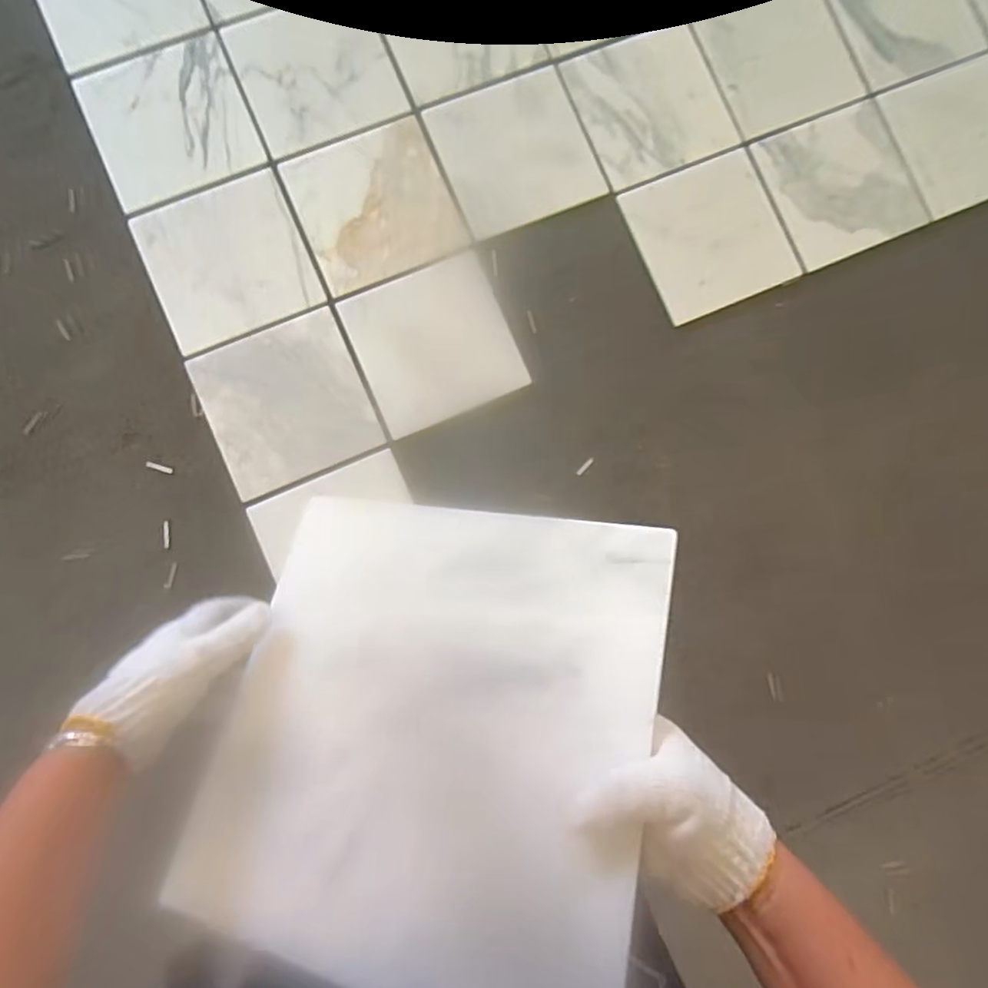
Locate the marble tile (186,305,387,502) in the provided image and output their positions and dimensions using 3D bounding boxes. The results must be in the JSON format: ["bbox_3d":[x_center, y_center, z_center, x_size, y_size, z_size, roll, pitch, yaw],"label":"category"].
[{"bbox_3d":[-0.401,-0.181,1.160,0.292,0.013,0.293,-25,89,-5],"label":"marble tile"}]

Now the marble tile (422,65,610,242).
[{"bbox_3d":[0.046,-0.706,1.237,0.291,0.011,0.283,-23,93,-1],"label":"marble tile"}]

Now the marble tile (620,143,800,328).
[{"bbox_3d":[0.460,-0.546,1.267,0.297,0.012,0.291,-23,96,1],"label":"marble tile"}]

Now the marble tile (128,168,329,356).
[{"bbox_3d":[-0.516,-0.454,1.168,0.291,0.012,0.281,-24,89,-5],"label":"marble tile"}]

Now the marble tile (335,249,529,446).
[{"bbox_3d":[-0.118,-0.300,1.190,0.294,0.017,0.293,-23,92,0],"label":"marble tile"}]

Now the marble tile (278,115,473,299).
[{"bbox_3d":[-0.236,-0.582,1.210,0.300,0.017,0.286,-23,90,-7],"label":"marble tile"}]

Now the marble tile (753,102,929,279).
[{"bbox_3d":[0.752,-0.669,1.295,0.320,0.015,0.293,-24,93,-8],"label":"marble tile"}]

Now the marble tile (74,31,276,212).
[{"bbox_3d":[-0.634,-0.734,1.177,0.290,0.008,0.300,-24,89,-5],"label":"marble tile"}]

